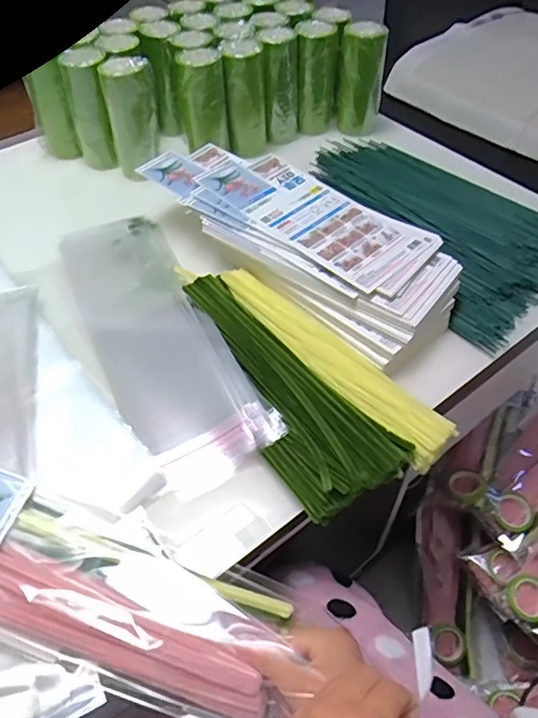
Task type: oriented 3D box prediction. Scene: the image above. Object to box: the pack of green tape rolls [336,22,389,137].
[{"bbox_3d":[0.139,-0.422,0.842,0.063,0.145,0.049,6,51,6],"label":"pack of green tape rolls"}]

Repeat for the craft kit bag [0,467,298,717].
[{"bbox_3d":[-0.138,0.163,0.396,0.319,0.039,0.100,19,54,10],"label":"craft kit bag"}]

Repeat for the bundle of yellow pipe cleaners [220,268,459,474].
[{"bbox_3d":[0.056,-0.008,0.569,0.051,0.018,0.304,-35,58,-24],"label":"bundle of yellow pipe cleaners"}]

